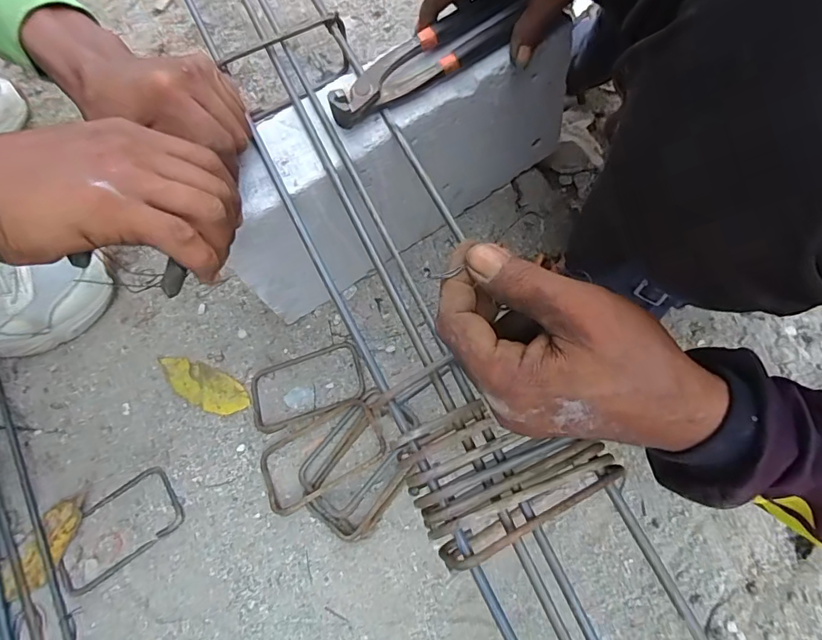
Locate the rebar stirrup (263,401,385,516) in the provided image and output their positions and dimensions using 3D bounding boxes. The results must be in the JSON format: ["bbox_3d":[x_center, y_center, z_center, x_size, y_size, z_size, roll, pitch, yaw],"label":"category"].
[{"bbox_3d":[-0.086,0.128,0.462,0.117,0.009,0.072,-28,56,-6],"label":"rebar stirrup"}]

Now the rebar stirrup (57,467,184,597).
[{"bbox_3d":[-0.283,0.200,0.464,0.117,0.005,0.071,-33,65,-12],"label":"rebar stirrup"}]

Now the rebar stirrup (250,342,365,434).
[{"bbox_3d":[-0.110,0.069,0.505,0.120,0.009,0.073,-19,58,-2],"label":"rebar stirrup"}]

